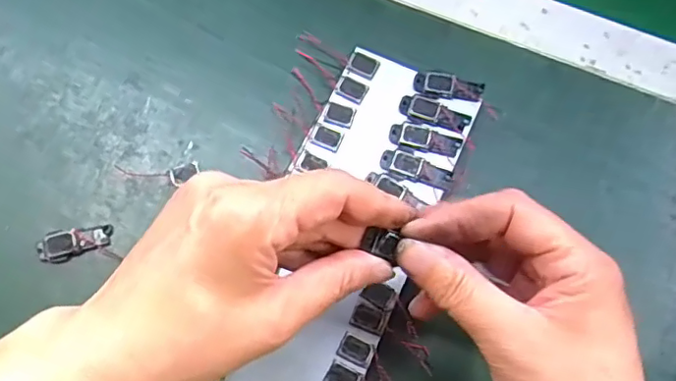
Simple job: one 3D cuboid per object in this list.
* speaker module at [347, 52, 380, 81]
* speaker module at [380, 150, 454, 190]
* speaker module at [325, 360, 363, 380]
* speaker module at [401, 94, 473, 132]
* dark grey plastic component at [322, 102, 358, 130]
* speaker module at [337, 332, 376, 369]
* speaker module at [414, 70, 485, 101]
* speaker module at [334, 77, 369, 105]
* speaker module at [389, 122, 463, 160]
[{"bbox_3d":[0.015,-0.073,0.344,0.018,0.004,0.014,24,75,6],"label":"speaker module"},{"bbox_3d":[0.044,-0.012,0.324,0.040,0.005,0.013,19,75,3],"label":"speaker module"},{"bbox_3d":[0.003,0.094,0.293,0.017,0.004,0.012,26,75,5],"label":"speaker module"},{"bbox_3d":[0.055,-0.044,0.333,0.040,0.004,0.015,19,75,4],"label":"speaker module"},{"bbox_3d":[0.001,-0.043,0.332,0.017,0.004,0.013,22,75,4],"label":"dark grey plastic component"},{"bbox_3d":[0.010,0.081,0.297,0.018,0.004,0.013,26,75,5],"label":"speaker module"},{"bbox_3d":[0.064,-0.060,0.339,0.039,0.004,0.015,12,82,-3],"label":"speaker module"},{"bbox_3d":[0.008,-0.059,0.337,0.017,0.004,0.013,29,76,6],"label":"speaker module"},{"bbox_3d":[0.049,-0.028,0.329,0.040,0.004,0.015,18,75,3],"label":"speaker module"}]

